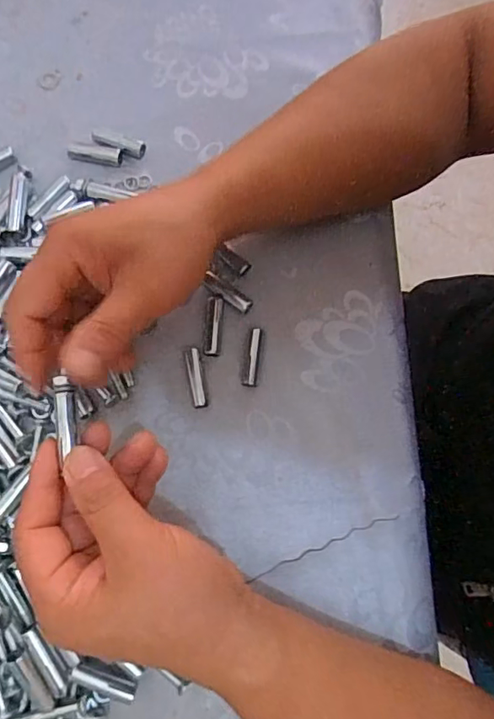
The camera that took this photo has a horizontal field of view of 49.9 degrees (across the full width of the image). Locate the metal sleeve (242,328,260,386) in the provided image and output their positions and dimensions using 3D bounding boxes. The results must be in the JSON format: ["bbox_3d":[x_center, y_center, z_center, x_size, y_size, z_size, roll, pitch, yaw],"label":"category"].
[{"bbox_3d":[0.003,-0.002,0.360,0.009,0.004,0.041,5,77,2],"label":"metal sleeve"}]

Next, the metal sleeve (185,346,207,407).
[{"bbox_3d":[-0.035,0.012,0.354,0.009,0.010,0.040,-10,77,-2],"label":"metal sleeve"}]

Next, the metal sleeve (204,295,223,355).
[{"bbox_3d":[-0.023,-0.023,0.362,0.010,0.005,0.041,5,77,2],"label":"metal sleeve"}]

